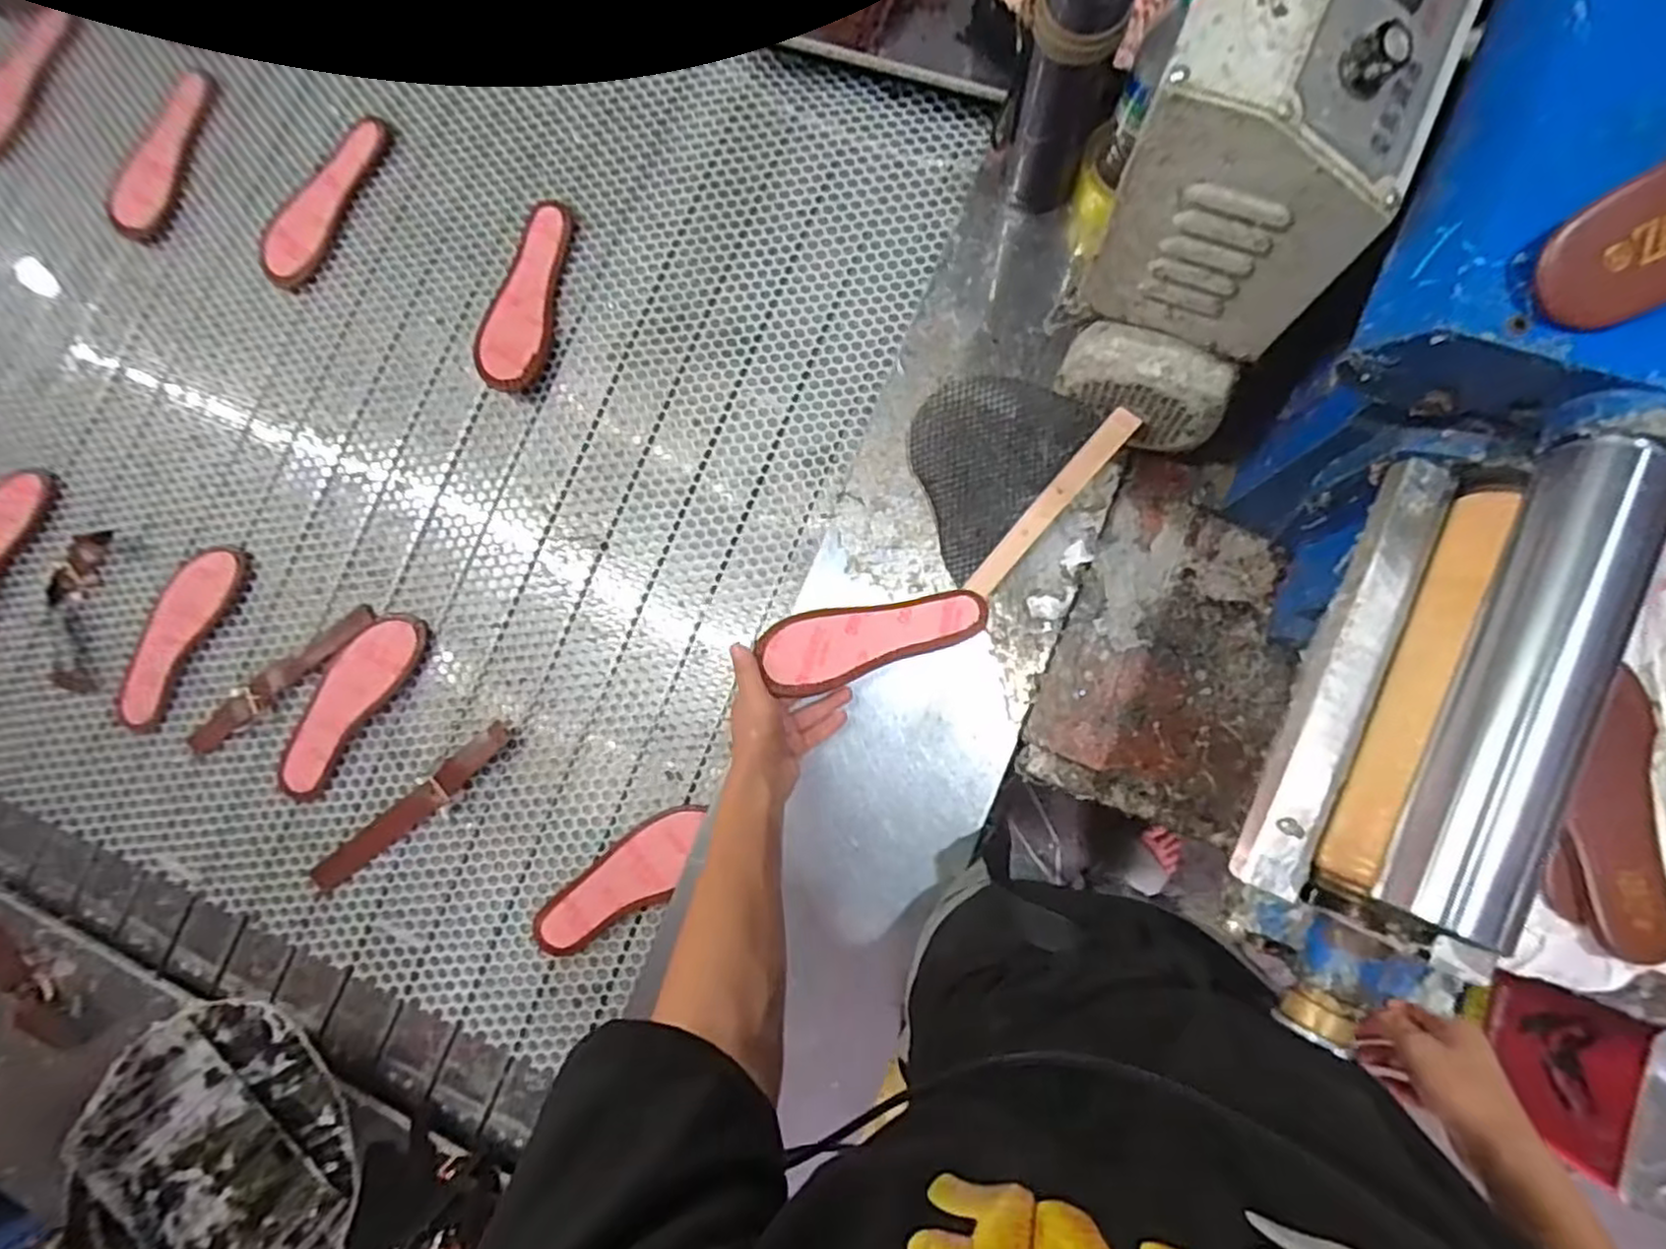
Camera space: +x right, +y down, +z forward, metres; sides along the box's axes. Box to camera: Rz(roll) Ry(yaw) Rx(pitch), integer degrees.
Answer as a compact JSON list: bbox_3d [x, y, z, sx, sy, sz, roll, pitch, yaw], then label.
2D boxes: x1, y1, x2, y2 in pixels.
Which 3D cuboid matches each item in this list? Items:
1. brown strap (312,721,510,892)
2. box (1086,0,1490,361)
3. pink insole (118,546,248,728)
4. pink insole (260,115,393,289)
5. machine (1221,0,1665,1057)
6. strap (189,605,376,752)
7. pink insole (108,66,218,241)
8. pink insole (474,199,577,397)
[{"bbox_3d":[-0.439,0.191,0.754,0.246,0.013,0.036,-37,81,3],"label":"brown strap"},{"bbox_3d":[0.273,-0.314,0.450,0.139,0.192,0.187,23,87,7],"label":"box"},{"bbox_3d":[-0.714,0.009,0.791,0.081,0.032,0.204,30,89,9],"label":"pink insole"},{"bbox_3d":[-0.598,-0.502,0.855,0.085,0.007,0.224,31,89,10],"label":"pink insole"},{"bbox_3d":[0.386,-0.075,0.478,0.199,0.318,0.602,17,91,9],"label":"machine"},{"bbox_3d":[-0.593,0.059,0.776,0.231,0.011,0.038,-38,81,3],"label":"strap"},{"bbox_3d":[-0.811,-0.567,0.881,0.076,0.019,0.208,21,88,9],"label":"pink insole"},{"bbox_3d":[-0.342,-0.369,0.805,0.083,0.019,0.223,12,86,9],"label":"pink insole"}]

